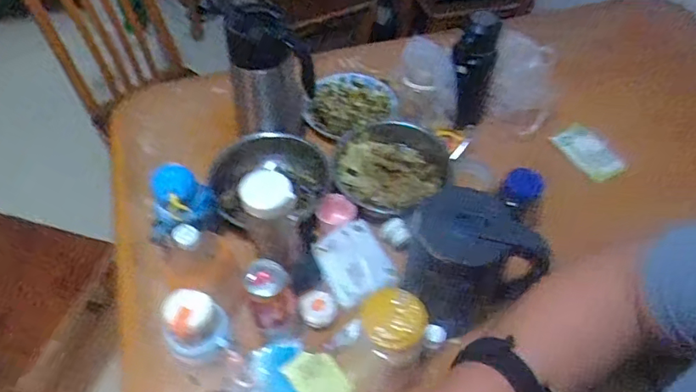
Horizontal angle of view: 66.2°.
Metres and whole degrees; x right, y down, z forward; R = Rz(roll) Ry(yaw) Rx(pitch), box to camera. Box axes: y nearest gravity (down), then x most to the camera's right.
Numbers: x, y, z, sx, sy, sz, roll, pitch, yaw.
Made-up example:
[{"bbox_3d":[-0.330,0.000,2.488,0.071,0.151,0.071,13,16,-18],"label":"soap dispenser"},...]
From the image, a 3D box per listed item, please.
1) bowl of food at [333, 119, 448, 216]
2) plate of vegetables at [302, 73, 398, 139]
[{"bbox_3d":[0.068,-0.061,1.011,0.208,0.047,0.207,0,52,0],"label":"bowl of food"},{"bbox_3d":[0.009,-0.195,1.128,0.176,0.031,0.194,11,53,8],"label":"plate of vegetables"}]

